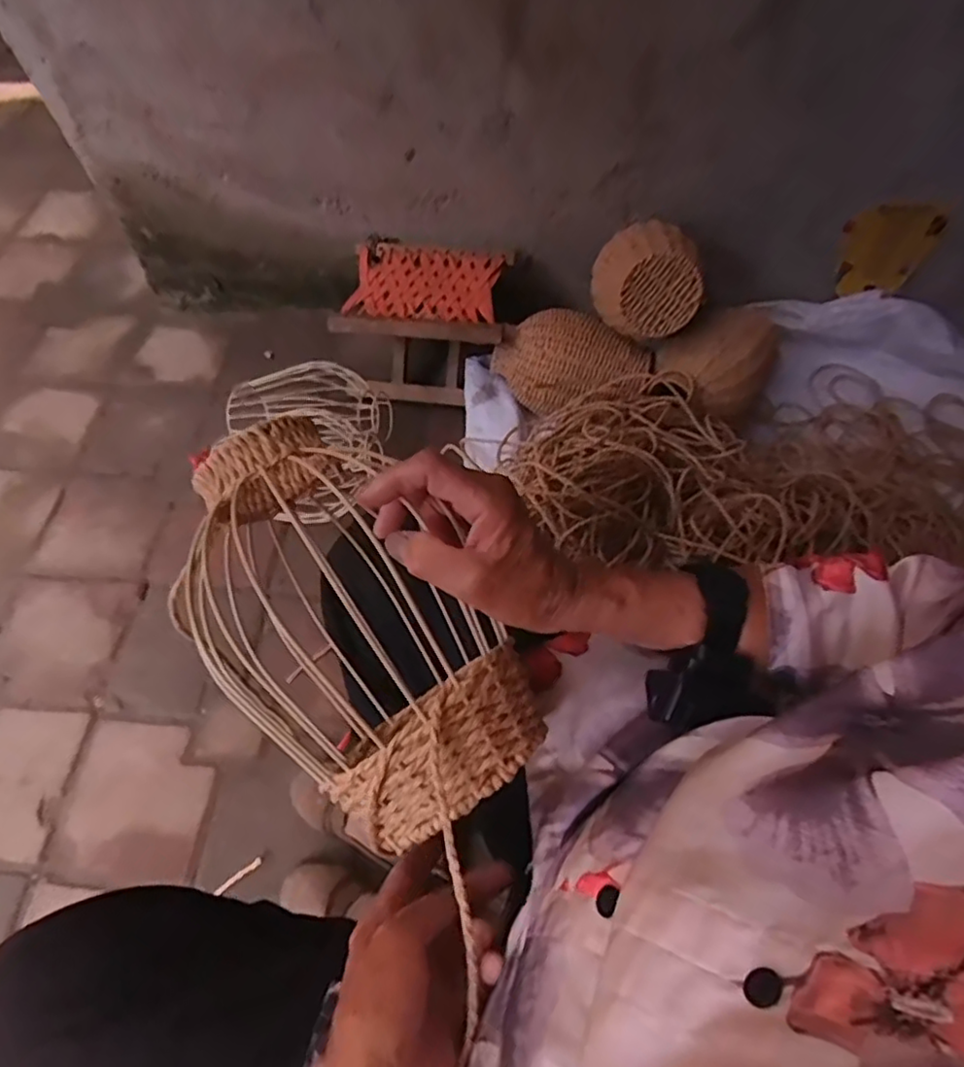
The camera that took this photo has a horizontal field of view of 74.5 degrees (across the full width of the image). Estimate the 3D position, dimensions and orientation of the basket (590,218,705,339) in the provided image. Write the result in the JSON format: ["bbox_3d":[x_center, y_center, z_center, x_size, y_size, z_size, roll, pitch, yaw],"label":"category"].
[{"bbox_3d":[0.263,-0.406,1.015,0.160,0.136,0.175,3,60,3],"label":"basket"}]

